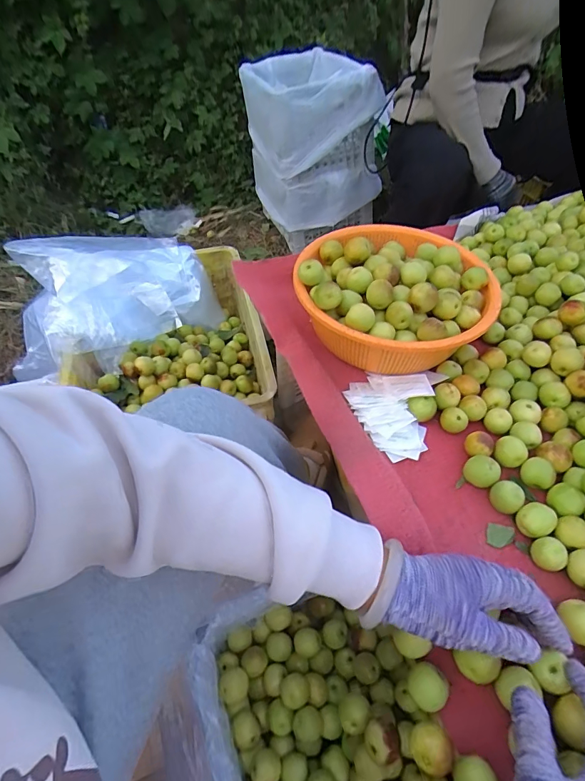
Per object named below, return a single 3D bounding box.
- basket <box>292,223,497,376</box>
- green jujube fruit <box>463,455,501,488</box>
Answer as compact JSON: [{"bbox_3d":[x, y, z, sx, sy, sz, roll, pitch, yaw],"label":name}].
[{"bbox_3d":[0.142,-0.139,0.568,0.246,0.099,0.263,-1,50,1],"label":"basket"},{"bbox_3d":[0.206,0.090,0.452,0.028,0.029,0.035,-38,59,-26],"label":"green jujube fruit"}]

